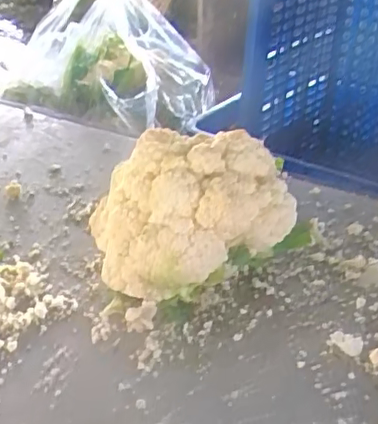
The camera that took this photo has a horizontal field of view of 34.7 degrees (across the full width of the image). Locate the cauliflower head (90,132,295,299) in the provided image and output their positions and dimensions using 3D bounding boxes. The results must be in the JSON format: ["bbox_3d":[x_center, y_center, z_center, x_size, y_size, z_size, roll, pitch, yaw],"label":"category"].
[{"bbox_3d":[-0.004,0.006,0.522,0.143,0.138,0.139,0,32,0],"label":"cauliflower head"}]

